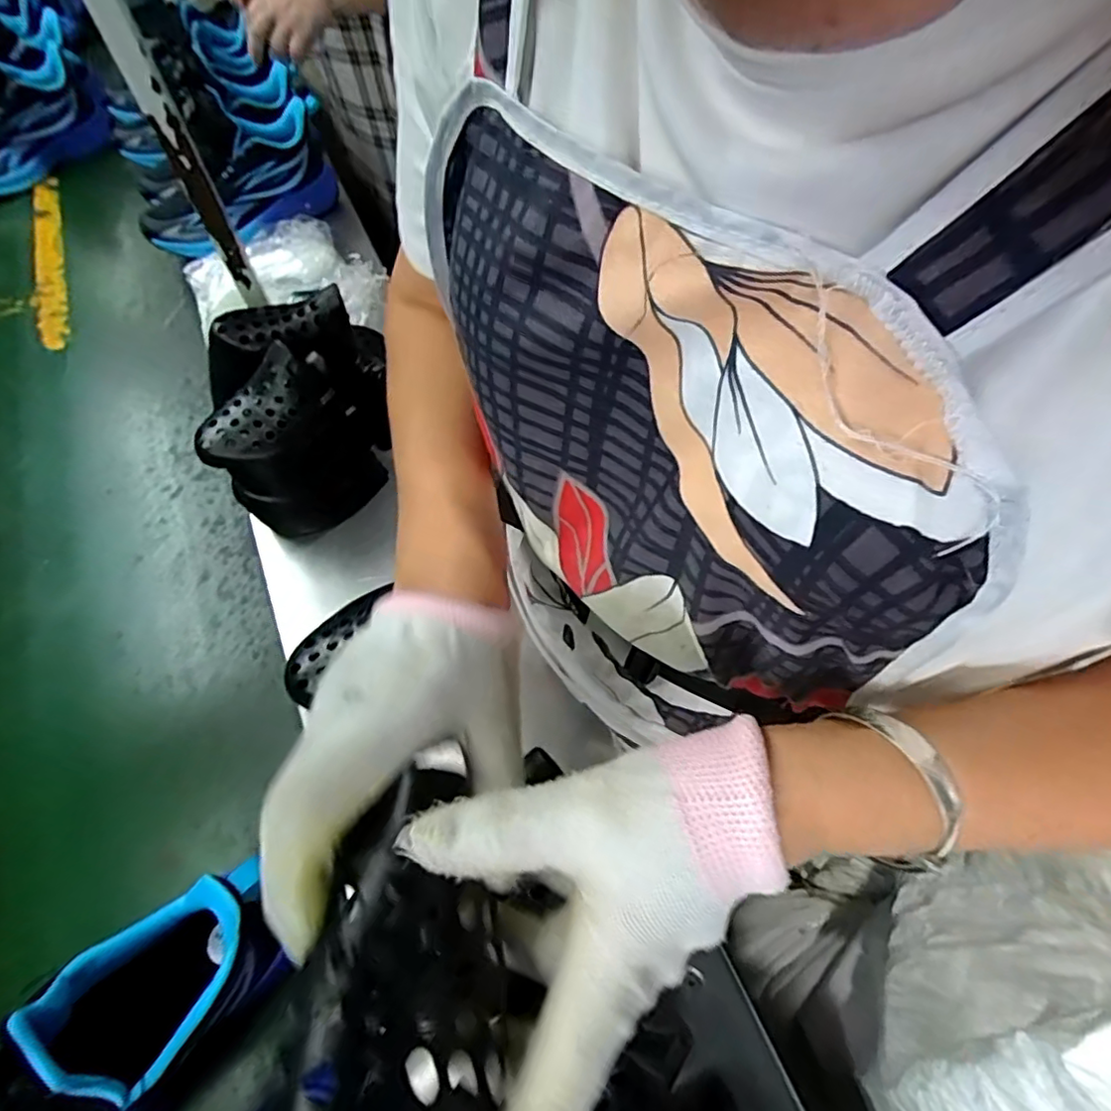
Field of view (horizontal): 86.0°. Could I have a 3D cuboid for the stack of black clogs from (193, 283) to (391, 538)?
[{"bbox_3d":[-0.239,-0.131,0.568,0.139,0.155,0.141,-9,60,-6],"label":"stack of black clogs"}]

